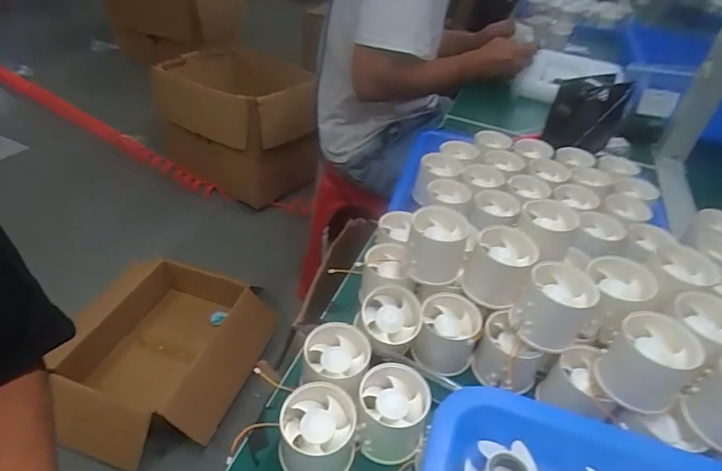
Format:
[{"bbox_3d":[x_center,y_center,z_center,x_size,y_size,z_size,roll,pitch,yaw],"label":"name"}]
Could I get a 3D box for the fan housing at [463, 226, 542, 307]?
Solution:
[{"bbox_3d":[0.119,0.031,0.404,0.053,0.061,0.050,24,42,20],"label":"fan housing"}]

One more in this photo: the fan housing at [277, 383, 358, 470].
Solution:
[{"bbox_3d":[-0.031,0.142,0.329,0.053,0.053,0.048,6,39,-1],"label":"fan housing"}]

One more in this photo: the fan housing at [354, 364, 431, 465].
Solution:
[{"bbox_3d":[0.023,0.134,0.346,0.050,0.050,0.050,4,39,-4],"label":"fan housing"}]

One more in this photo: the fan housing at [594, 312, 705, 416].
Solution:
[{"bbox_3d":[0.210,0.095,0.338,0.050,0.057,0.052,4,39,-4],"label":"fan housing"}]

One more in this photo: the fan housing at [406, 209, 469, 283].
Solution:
[{"bbox_3d":[0.068,0.011,0.420,0.054,0.057,0.052,11,39,5],"label":"fan housing"}]

